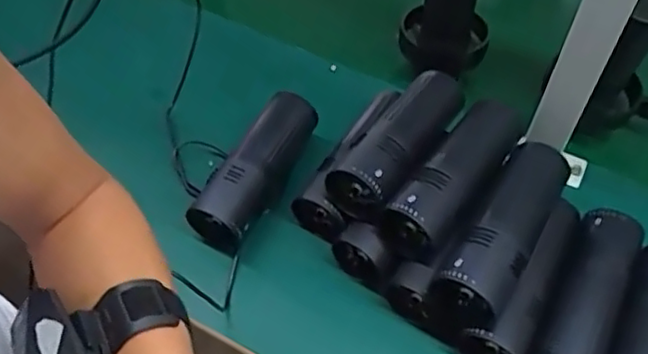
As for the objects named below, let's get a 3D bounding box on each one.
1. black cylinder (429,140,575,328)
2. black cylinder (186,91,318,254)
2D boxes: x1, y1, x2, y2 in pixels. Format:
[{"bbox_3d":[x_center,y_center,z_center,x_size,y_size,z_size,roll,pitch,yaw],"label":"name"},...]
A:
[{"bbox_3d":[0.148,0.044,0.523,0.056,0.056,0.165,29,58,19],"label":"black cylinder"},{"bbox_3d":[-0.063,-0.008,0.615,0.066,0.060,0.163,19,55,13],"label":"black cylinder"}]

